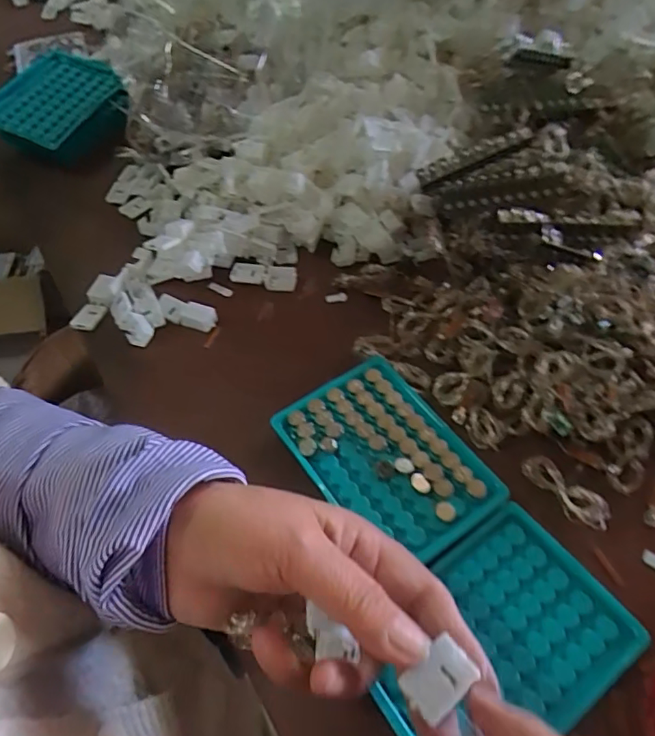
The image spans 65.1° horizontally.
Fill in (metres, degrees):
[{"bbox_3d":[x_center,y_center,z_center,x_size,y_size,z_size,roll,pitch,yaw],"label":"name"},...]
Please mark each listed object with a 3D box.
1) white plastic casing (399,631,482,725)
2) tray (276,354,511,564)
[{"bbox_3d":[0.043,0.119,0.196,0.027,0.004,0.019,-34,59,-21],"label":"white plastic casing"},{"bbox_3d":[0.037,0.059,0.335,0.094,0.014,0.133,-29,58,-17],"label":"tray"}]

